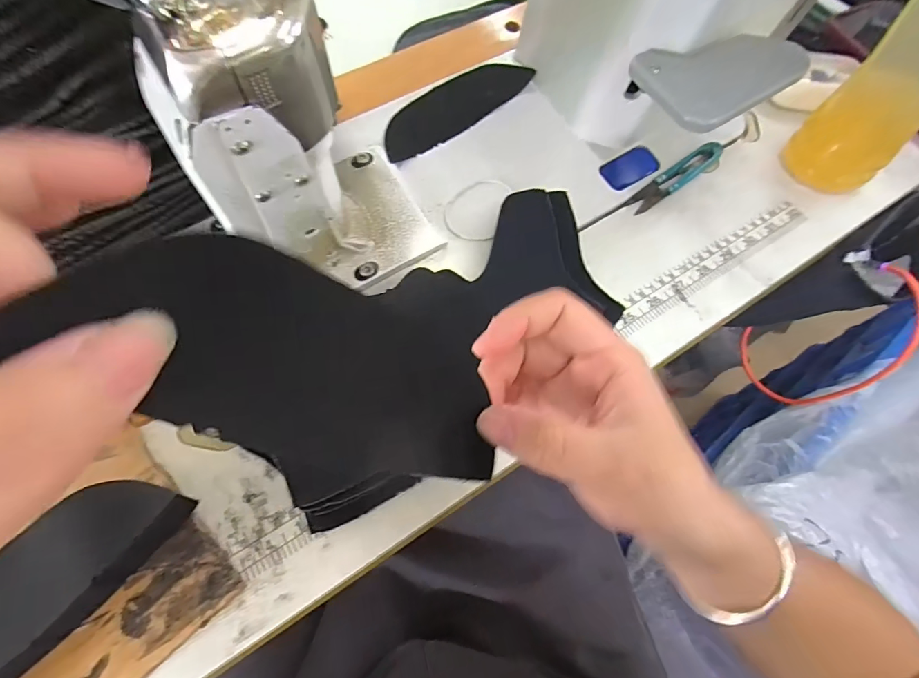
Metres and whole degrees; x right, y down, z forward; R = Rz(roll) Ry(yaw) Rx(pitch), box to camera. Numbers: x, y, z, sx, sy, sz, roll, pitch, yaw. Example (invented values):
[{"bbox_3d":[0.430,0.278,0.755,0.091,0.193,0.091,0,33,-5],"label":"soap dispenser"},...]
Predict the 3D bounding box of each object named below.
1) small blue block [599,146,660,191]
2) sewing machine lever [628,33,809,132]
[{"bbox_3d":[0.145,-0.146,0.380,0.055,0.004,0.029,-32,69,-14],"label":"small blue block"},{"bbox_3d":[0.173,-0.180,0.295,0.101,0.021,0.068,-31,69,-14],"label":"sewing machine lever"}]

